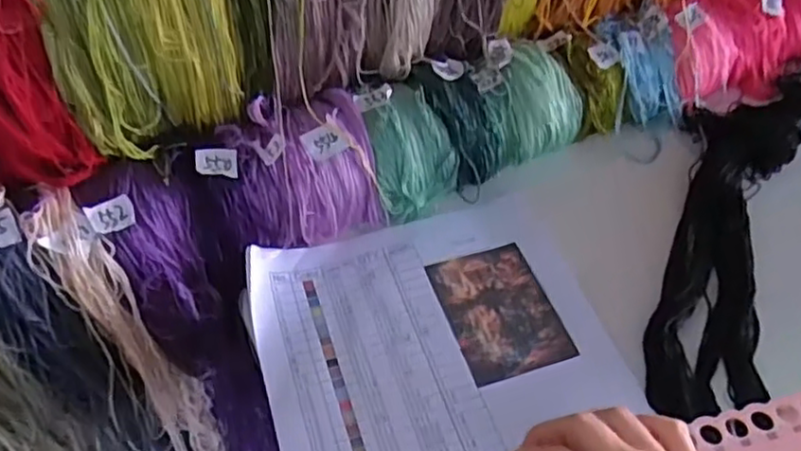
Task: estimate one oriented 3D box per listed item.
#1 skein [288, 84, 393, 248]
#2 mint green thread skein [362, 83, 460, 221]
[{"bbox_3d":[-0.052,-0.038,0.472,0.063,0.074,0.076,-18,50,-12],"label":"skein"},{"bbox_3d":[0.001,-0.051,0.481,0.061,0.064,0.059,-31,54,-22],"label":"mint green thread skein"}]

